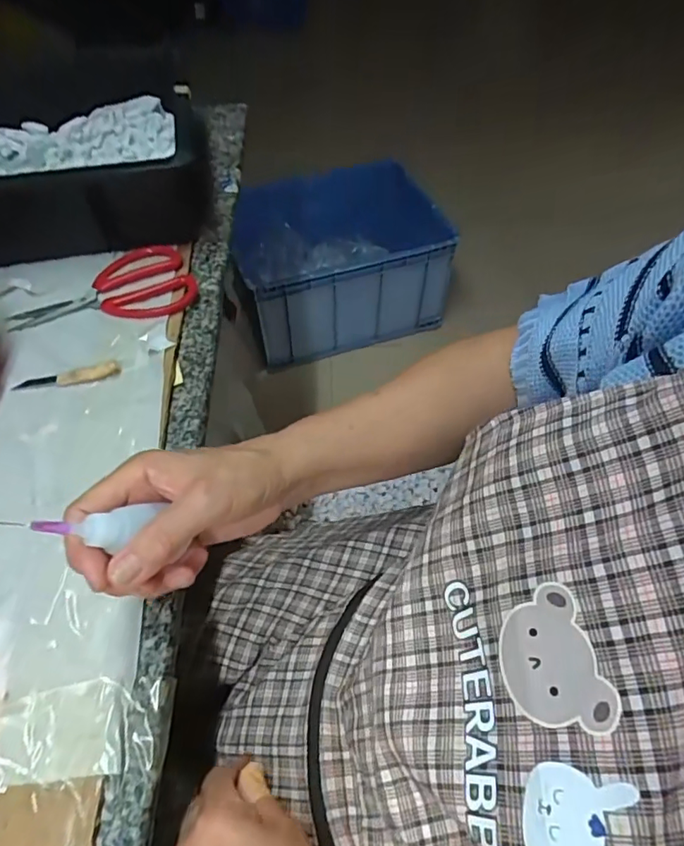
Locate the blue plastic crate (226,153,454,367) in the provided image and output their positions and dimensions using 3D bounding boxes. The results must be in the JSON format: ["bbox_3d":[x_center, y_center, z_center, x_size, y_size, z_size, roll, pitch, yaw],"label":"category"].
[{"bbox_3d":[0.021,-0.448,1.458,0.527,0.290,0.400,-18,56,-12],"label":"blue plastic crate"}]

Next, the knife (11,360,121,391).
[{"bbox_3d":[-0.228,-0.038,0.436,0.083,0.009,0.015,-8,54,-5],"label":"knife"}]

